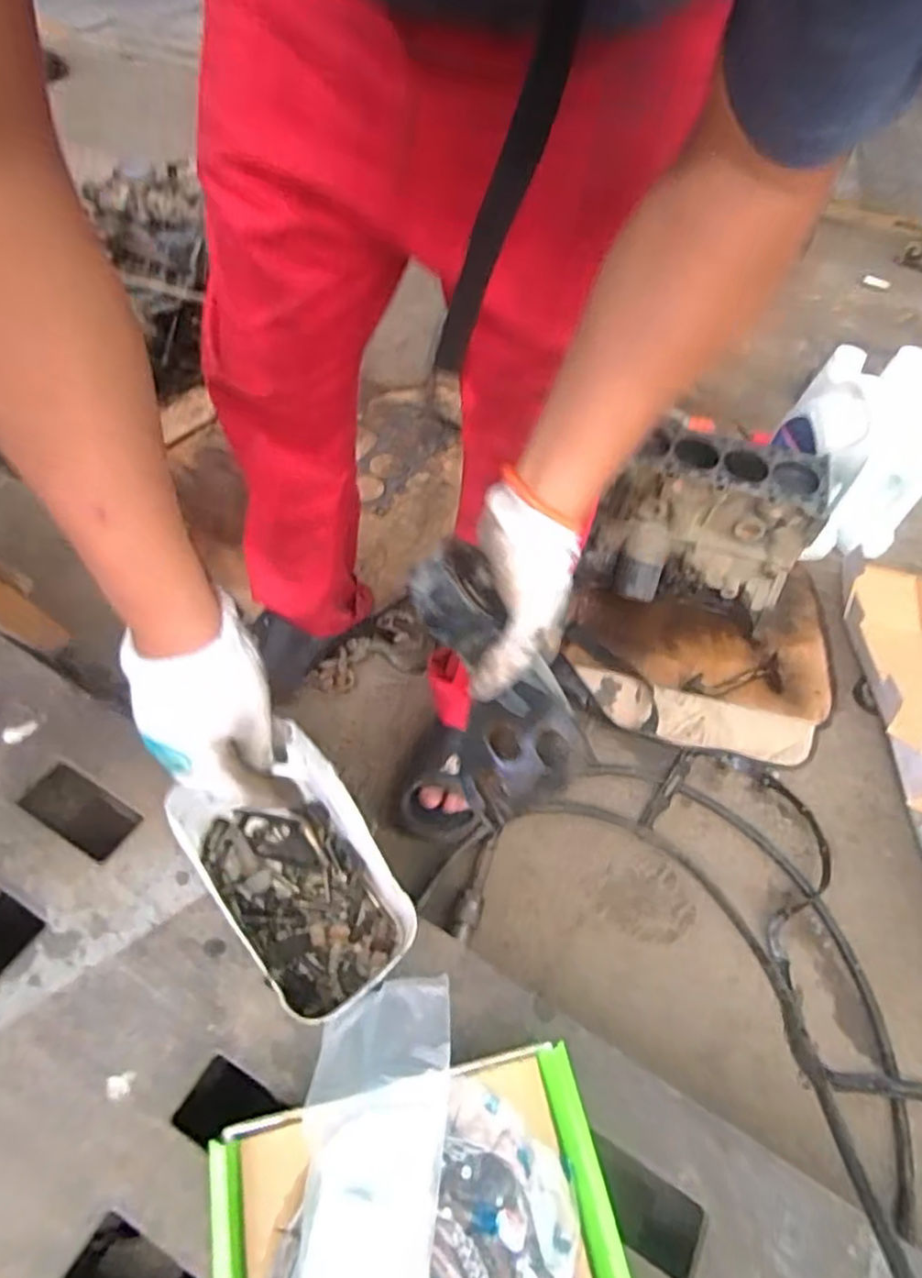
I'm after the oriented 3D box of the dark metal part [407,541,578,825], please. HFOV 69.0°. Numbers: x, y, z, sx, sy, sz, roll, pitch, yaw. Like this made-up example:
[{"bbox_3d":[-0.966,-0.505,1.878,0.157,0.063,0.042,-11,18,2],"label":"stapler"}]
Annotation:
[{"bbox_3d":[0.027,0.034,0.494,0.081,0.211,0.063,-27,16,-23],"label":"dark metal part"}]

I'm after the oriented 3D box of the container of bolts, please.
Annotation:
[{"bbox_3d":[-0.145,0.181,0.559,0.118,0.112,0.228,-32,62,-26],"label":"container of bolts"}]

